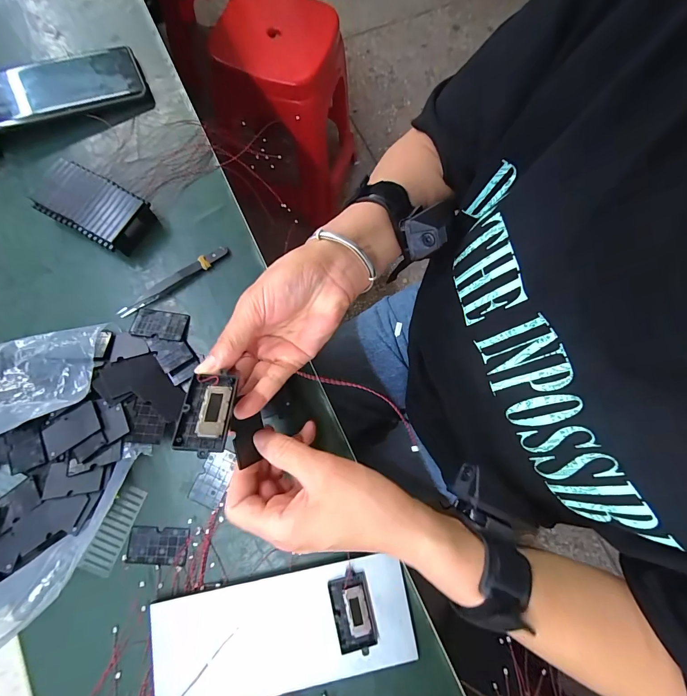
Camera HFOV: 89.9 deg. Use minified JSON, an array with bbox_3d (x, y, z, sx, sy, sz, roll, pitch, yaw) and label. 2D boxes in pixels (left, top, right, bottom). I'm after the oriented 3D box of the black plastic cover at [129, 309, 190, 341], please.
[{"bbox_3d":[-0.176,-0.023,0.329,0.050,0.004,0.027,8,77,1],"label":"black plastic cover"}]

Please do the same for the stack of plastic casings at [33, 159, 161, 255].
[{"bbox_3d":[-0.250,-0.140,0.341,0.107,0.031,0.057,29,78,5],"label":"stack of plastic casings"}]

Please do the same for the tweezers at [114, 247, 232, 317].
[{"bbox_3d":[-0.166,-0.067,0.337,0.118,0.007,0.014,-34,80,-8],"label":"tweezers"}]

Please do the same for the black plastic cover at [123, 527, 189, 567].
[{"bbox_3d":[-0.156,0.166,0.289,0.050,0.004,0.028,3,77,-1],"label":"black plastic cover"}]

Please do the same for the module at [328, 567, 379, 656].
[{"bbox_3d":[0.007,0.210,0.276,0.031,0.007,0.055,-12,78,-4],"label":"module"}]

